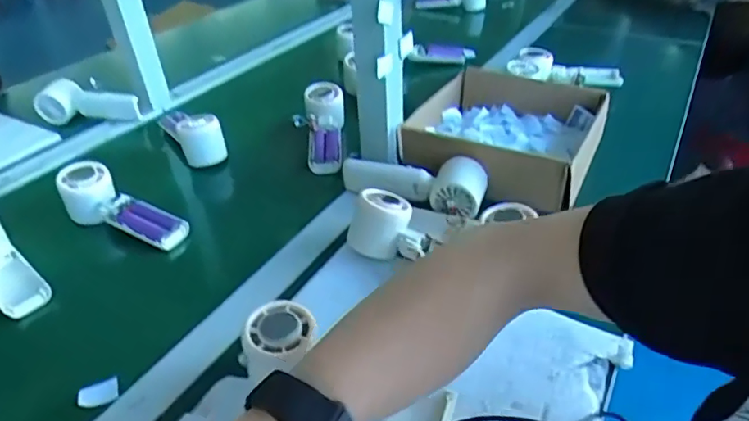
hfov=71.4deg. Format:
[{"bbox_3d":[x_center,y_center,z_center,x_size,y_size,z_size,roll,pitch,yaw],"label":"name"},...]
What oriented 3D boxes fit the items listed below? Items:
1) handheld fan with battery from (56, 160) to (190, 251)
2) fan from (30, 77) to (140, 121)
[{"bbox_3d":[-0.290,-0.001,0.604,0.169,0.042,0.055,25,43,11],"label":"handheld fan with battery"},{"bbox_3d":[-0.450,-0.169,0.822,0.166,0.056,0.041,1,37,6],"label":"fan"}]

